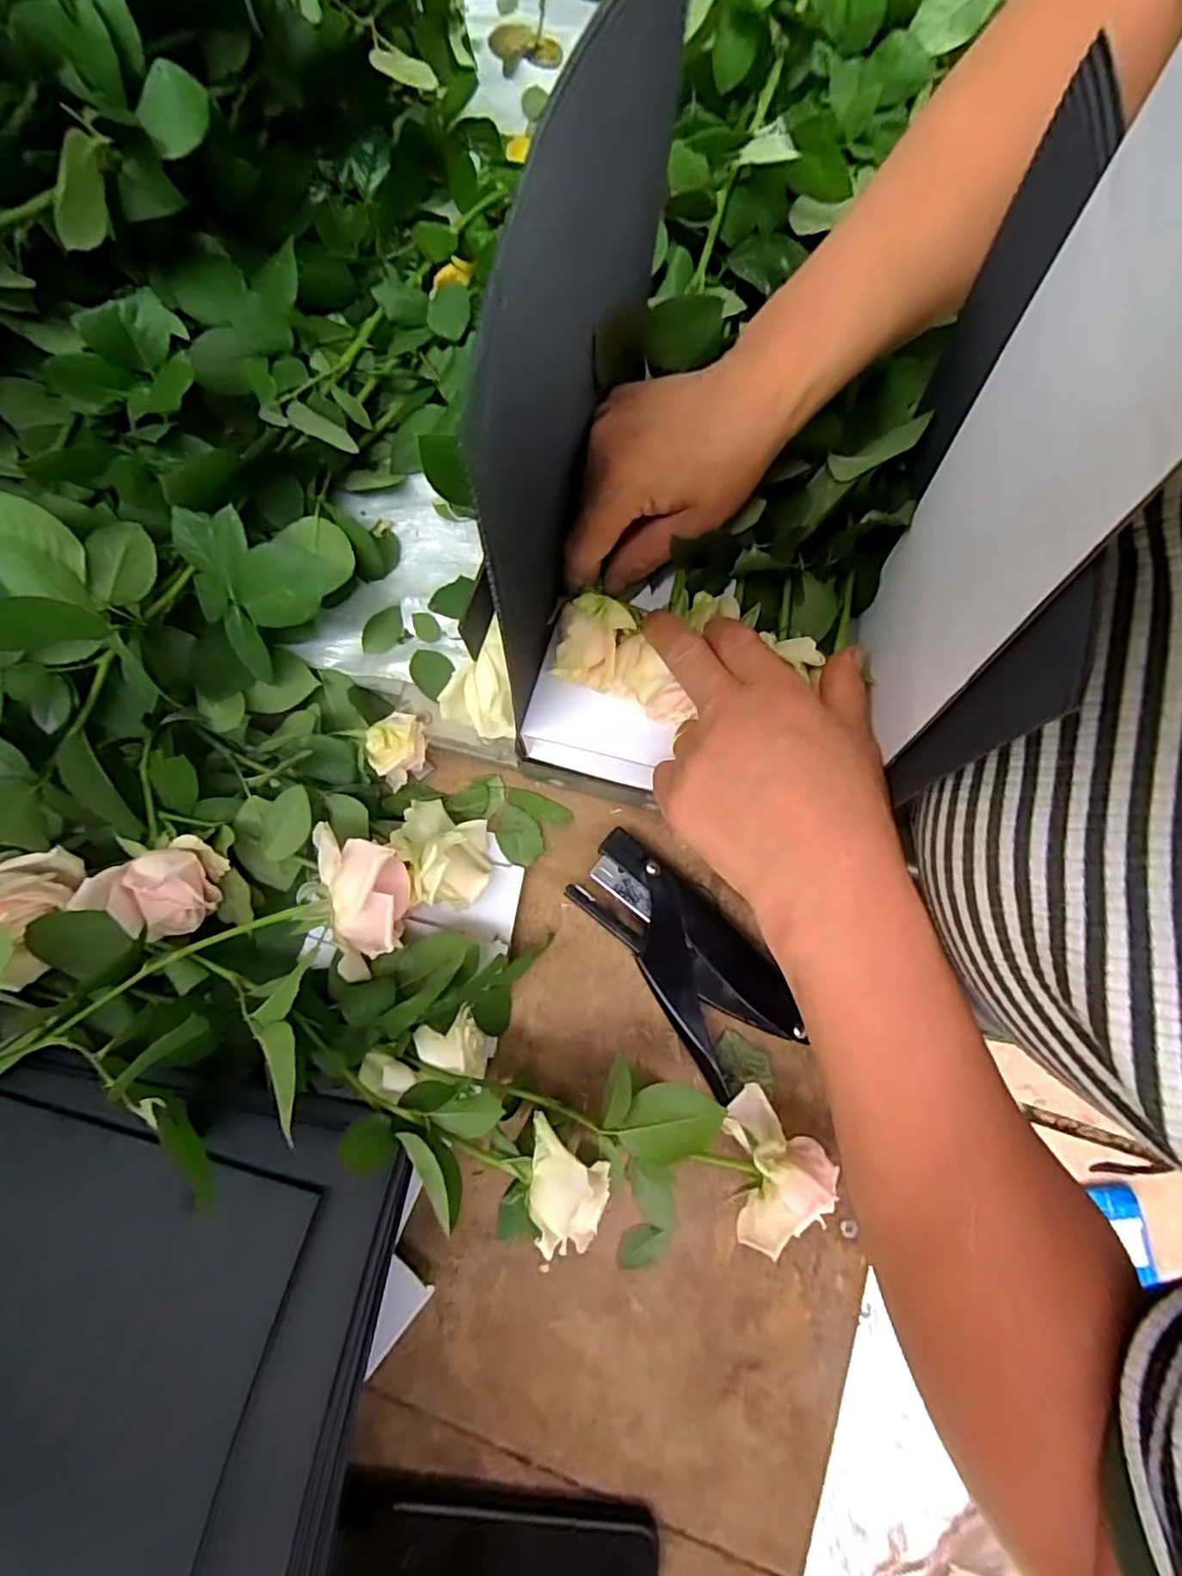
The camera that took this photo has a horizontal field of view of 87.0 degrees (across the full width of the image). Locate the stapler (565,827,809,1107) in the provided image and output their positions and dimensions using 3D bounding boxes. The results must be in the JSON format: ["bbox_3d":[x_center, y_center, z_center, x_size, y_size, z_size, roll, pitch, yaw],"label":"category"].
[{"bbox_3d":[0.046,0.087,0.336,0.062,0.026,0.134,-40,80,-10],"label":"stapler"}]

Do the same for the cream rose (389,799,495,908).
[{"bbox_3d":[-0.078,0.033,0.333,0.043,0.049,0.059,-6,76,-2],"label":"cream rose"}]

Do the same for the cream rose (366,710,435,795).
[{"bbox_3d":[-0.109,-0.022,0.353,0.027,0.031,0.039,0,76,-1],"label":"cream rose"}]

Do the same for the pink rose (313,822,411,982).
[{"bbox_3d":[-0.109,0.051,0.301,0.042,0.041,0.073,-17,77,-5],"label":"pink rose"}]

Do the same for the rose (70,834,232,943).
[{"bbox_3d":[-0.209,0.052,0.303,0.055,0.038,0.039,-36,79,-9],"label":"rose"}]

